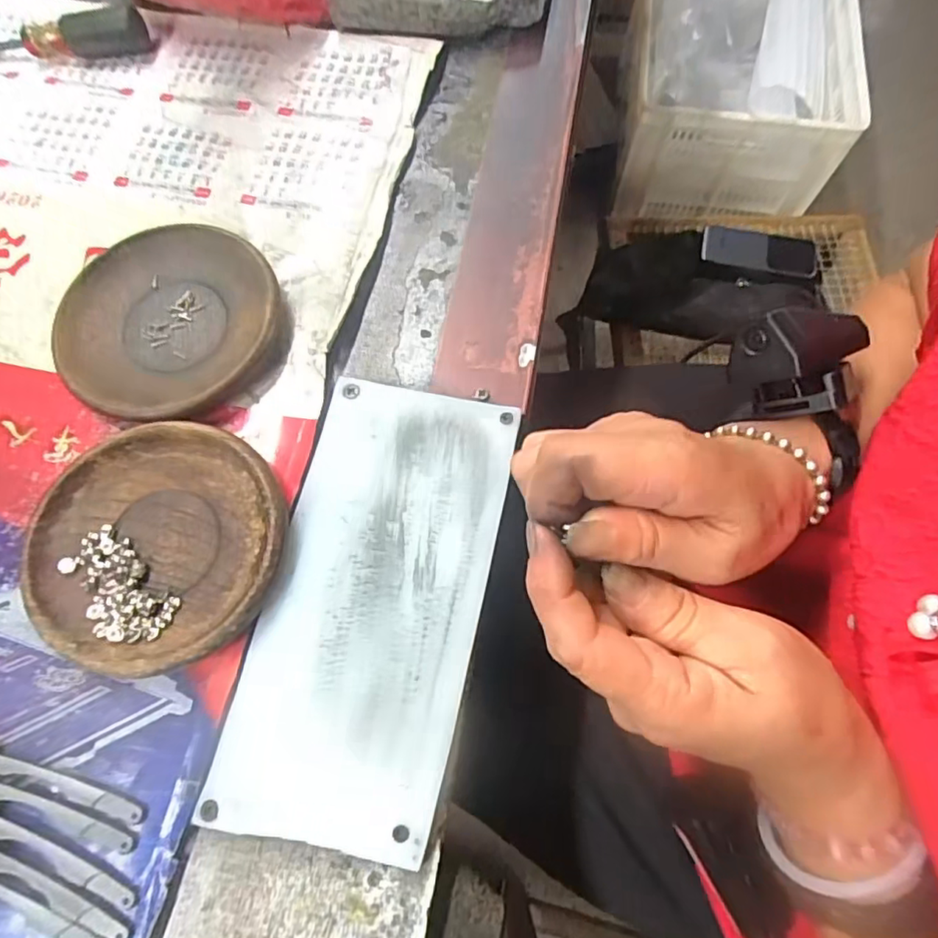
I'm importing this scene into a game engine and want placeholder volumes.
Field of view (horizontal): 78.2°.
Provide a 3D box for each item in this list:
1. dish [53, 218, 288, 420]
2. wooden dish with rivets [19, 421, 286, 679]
[{"bbox_3d":[-0.155,-0.076,0.303,0.109,0.015,0.110,-1,70,2],"label":"dish"},{"bbox_3d":[-0.139,0.033,0.261,0.110,0.018,0.109,-1,70,2],"label":"wooden dish with rivets"}]

